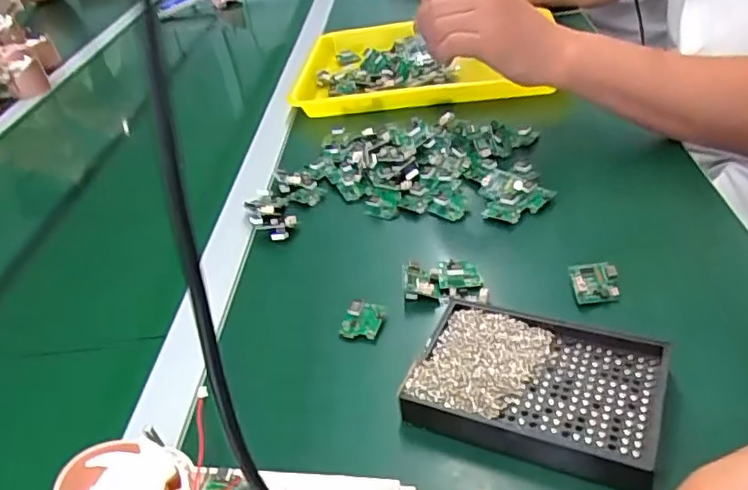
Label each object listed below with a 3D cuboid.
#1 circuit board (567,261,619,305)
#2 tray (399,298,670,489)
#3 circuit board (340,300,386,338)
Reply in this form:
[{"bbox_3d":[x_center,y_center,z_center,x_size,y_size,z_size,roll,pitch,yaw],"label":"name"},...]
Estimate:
[{"bbox_3d":[0.155,0.025,0.420,0.033,0.009,0.028,-4,65,-4],"label":"circuit board"},{"bbox_3d":[0.094,0.085,0.358,0.136,0.033,0.089,9,41,26],"label":"tray"},{"bbox_3d":[-0.008,0.052,0.429,0.029,0.014,0.032,6,49,22],"label":"circuit board"}]

